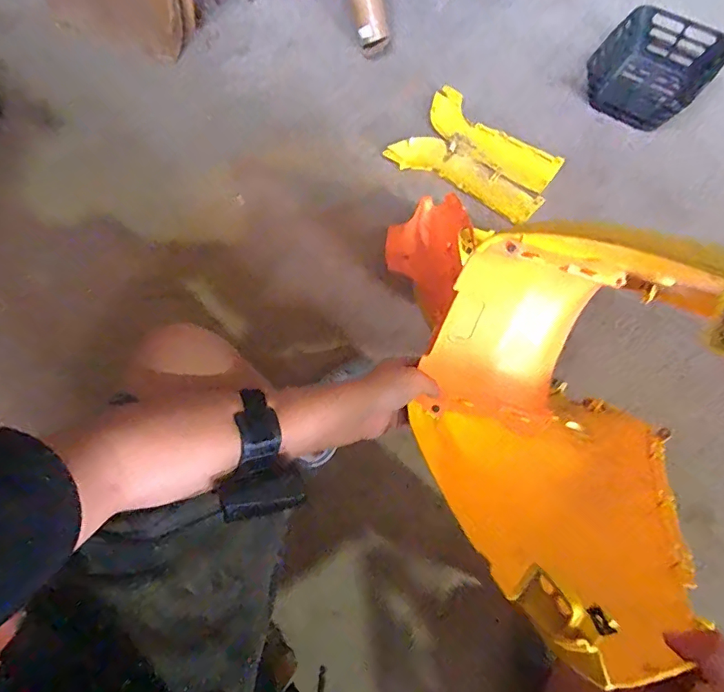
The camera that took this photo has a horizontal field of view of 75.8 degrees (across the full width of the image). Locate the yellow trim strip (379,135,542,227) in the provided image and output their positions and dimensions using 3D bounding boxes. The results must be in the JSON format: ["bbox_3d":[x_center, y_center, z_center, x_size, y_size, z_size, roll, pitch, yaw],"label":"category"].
[{"bbox_3d":[0.251,-0.426,1.154,0.387,0.023,0.121,32,73,16],"label":"yellow trim strip"}]

